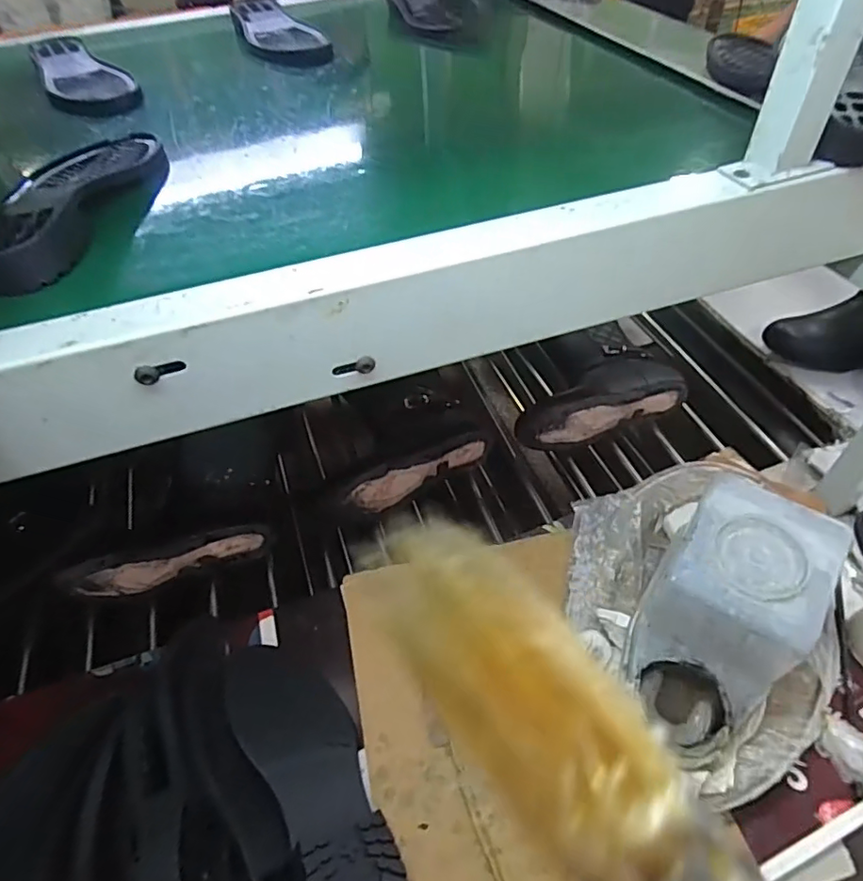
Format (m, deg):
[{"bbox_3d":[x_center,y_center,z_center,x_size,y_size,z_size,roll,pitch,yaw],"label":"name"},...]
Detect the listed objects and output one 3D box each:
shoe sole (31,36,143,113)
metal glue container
[{"bbox_3d":[-0.390,-0.412,0.638,0.089,0.025,0.224,-25,51,-17],"label":"shoe sole"},{"bbox_3d":[0.220,0.142,0.441,0.104,0.147,0.158,29,56,26],"label":"metal glue container"}]

